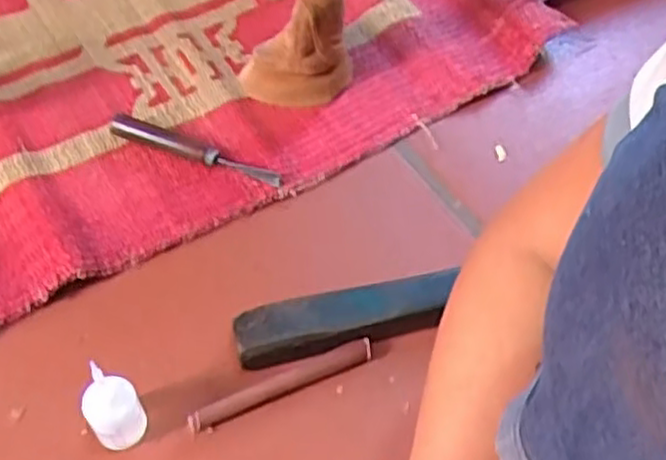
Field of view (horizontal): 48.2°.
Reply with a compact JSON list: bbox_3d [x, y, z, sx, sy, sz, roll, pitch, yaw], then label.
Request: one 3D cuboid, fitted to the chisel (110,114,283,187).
[{"bbox_3d":[-0.130,-0.073,0.695,0.175,0.021,0.021,21,53,13],"label":"chisel"}]

